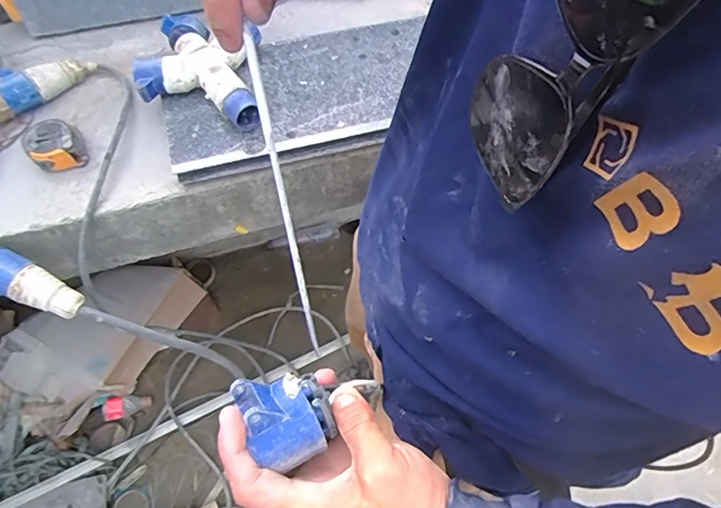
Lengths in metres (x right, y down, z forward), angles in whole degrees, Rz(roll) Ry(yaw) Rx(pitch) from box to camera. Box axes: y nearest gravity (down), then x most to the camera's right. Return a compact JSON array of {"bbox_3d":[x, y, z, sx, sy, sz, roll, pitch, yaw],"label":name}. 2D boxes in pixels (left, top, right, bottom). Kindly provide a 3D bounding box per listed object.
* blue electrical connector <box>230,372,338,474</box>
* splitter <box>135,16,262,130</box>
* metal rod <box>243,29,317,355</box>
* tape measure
[{"bbox_3d":[-0.042,0.090,0.274,0.046,0.034,0.046,-24,56,-12],"label":"blue electrical connector"},{"bbox_3d":[-0.224,-0.270,0.712,0.177,0.076,0.196,4,57,4],"label":"splitter"},{"bbox_3d":[-0.038,-0.026,0.241,0.005,0.157,0.008,-12,14,-4],"label":"metal rod"},{"bbox_3d":[-0.430,-0.153,0.680,0.069,0.043,0.066,-32,62,-18],"label":"tape measure"}]

